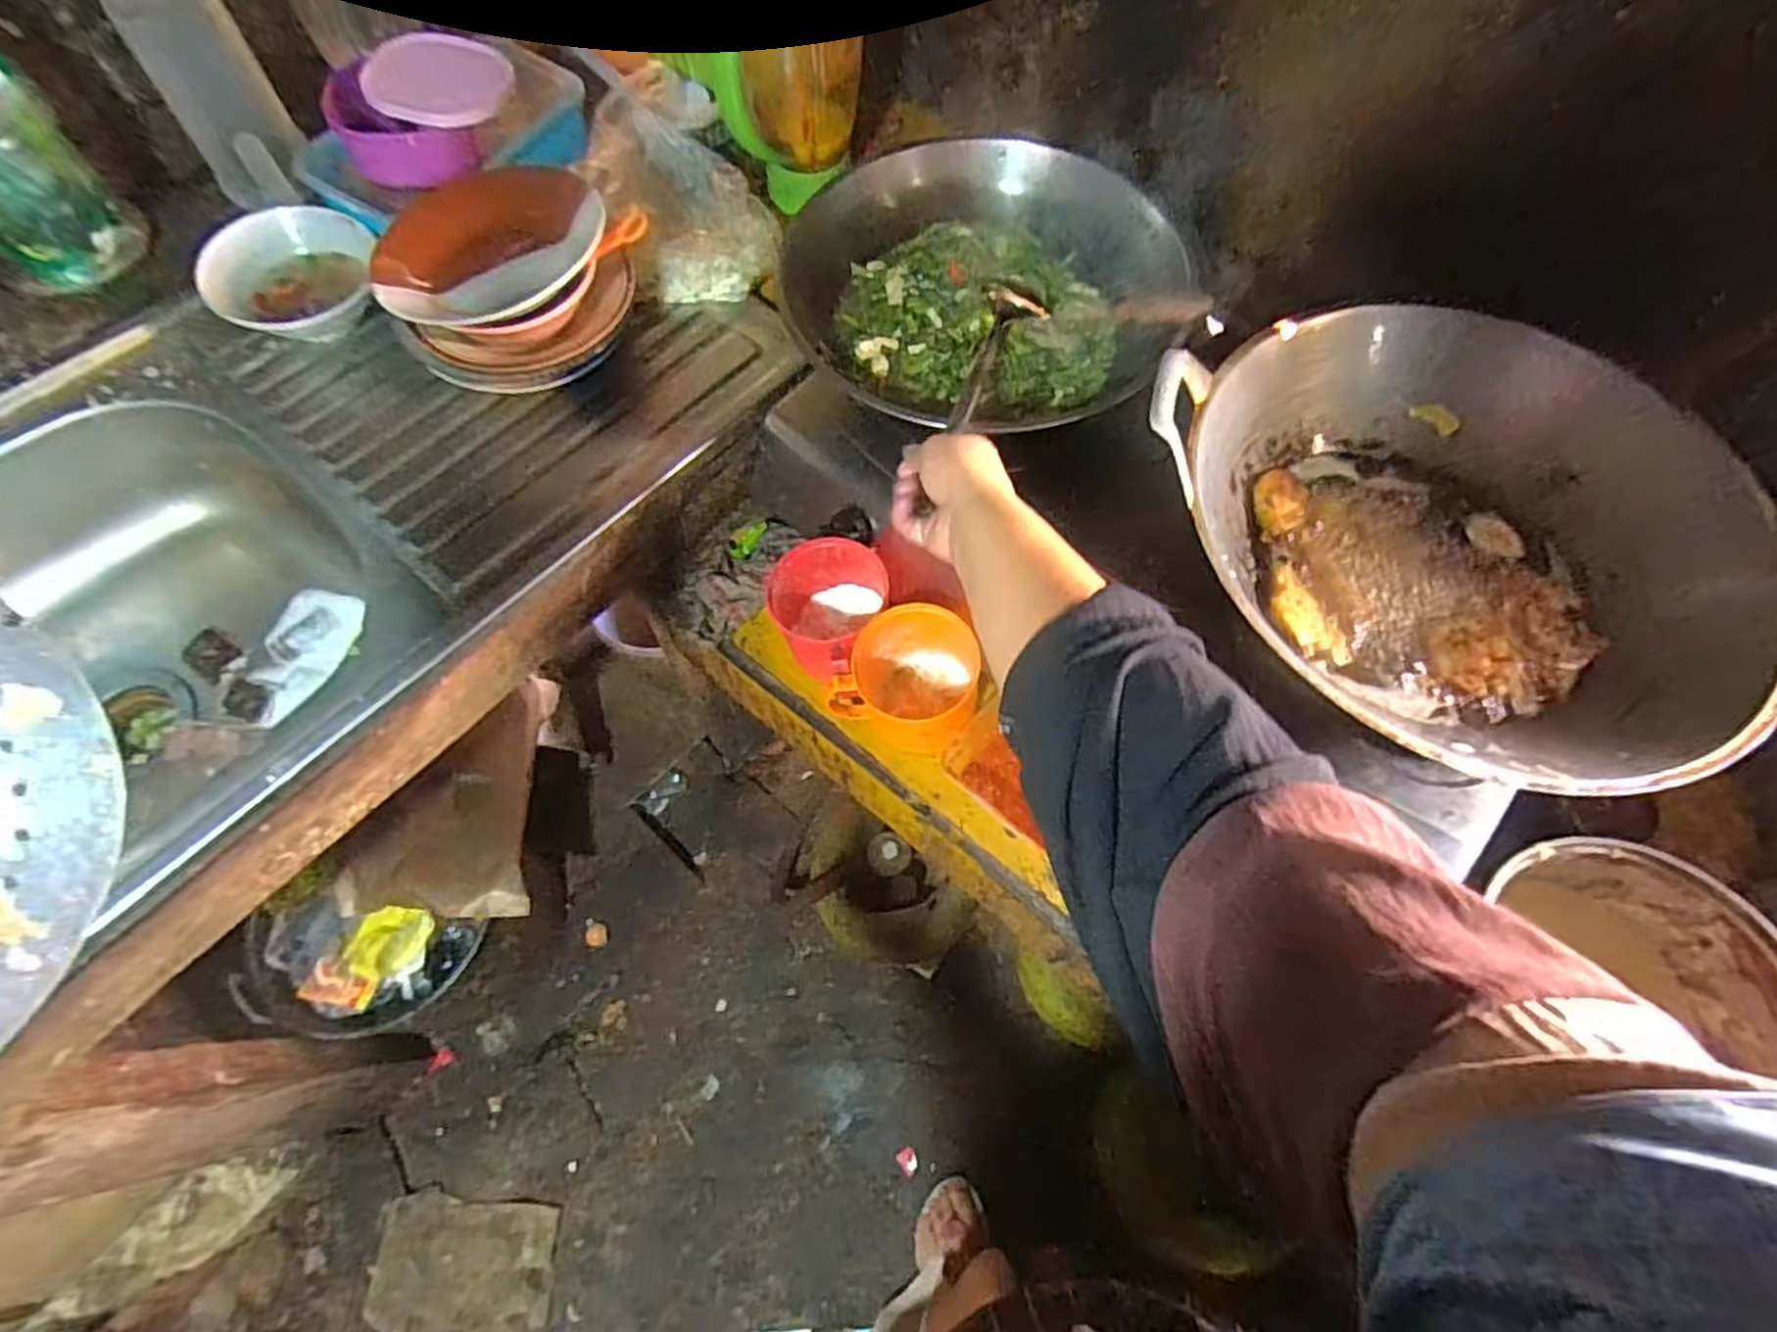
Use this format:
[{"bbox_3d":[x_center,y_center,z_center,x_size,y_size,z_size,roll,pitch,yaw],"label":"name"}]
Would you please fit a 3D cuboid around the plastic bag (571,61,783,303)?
[{"bbox_3d":[-0.232,-0.513,0.844,0.177,0.079,0.274,-21,65,-12],"label":"plastic bag"}]

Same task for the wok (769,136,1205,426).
[{"bbox_3d":[0.094,-0.345,0.708,0.327,0.102,0.299,36,68,16],"label":"wok"}]

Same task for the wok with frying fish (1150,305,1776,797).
[{"bbox_3d":[0.406,-0.092,0.567,0.379,0.115,0.391,-21,65,-12],"label":"wok with frying fish"}]

